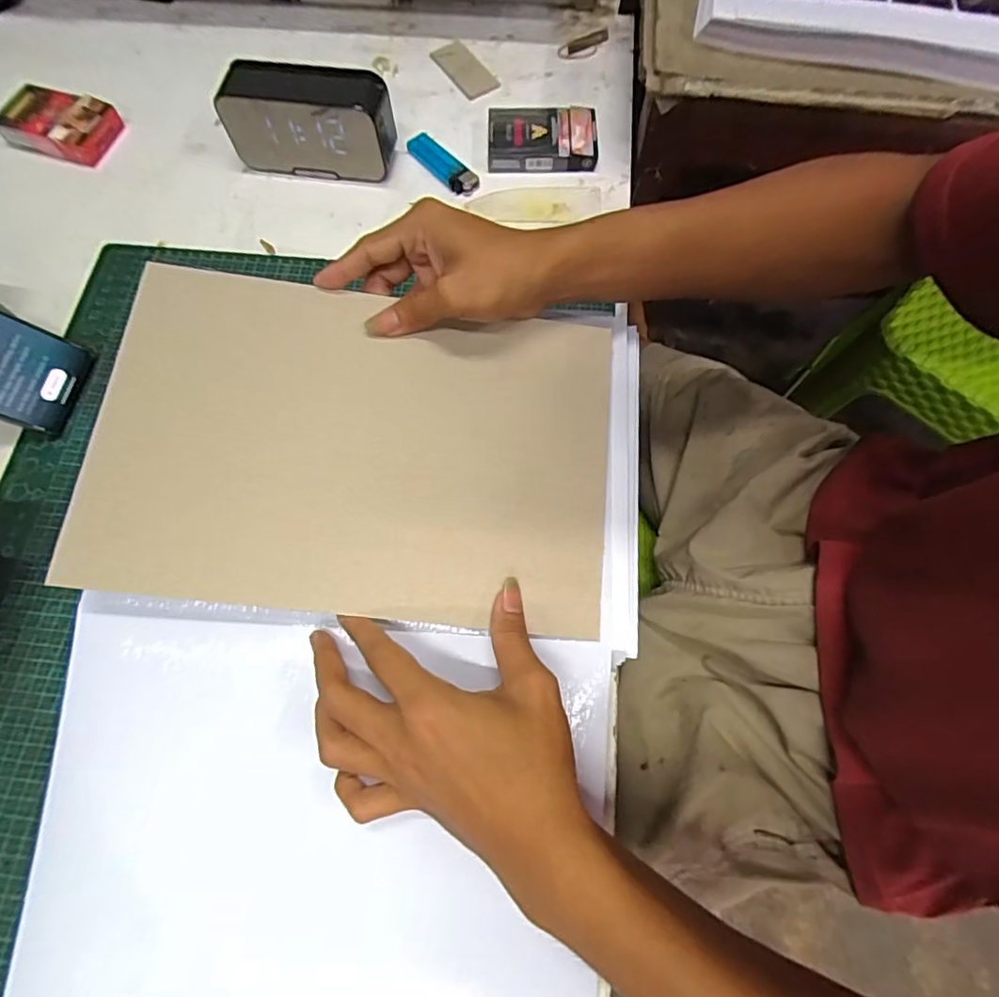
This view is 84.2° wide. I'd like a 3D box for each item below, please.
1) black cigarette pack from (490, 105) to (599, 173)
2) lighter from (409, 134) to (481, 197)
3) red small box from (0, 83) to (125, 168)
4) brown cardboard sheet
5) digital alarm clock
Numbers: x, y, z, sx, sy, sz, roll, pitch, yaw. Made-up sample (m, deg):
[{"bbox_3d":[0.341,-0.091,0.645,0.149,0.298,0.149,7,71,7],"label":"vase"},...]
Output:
[{"bbox_3d":[0.039,-0.331,0.509,0.097,0.021,0.067,-1,70,2],"label":"black cigarette pack"},{"bbox_3d":[-0.053,-0.307,0.508,0.023,0.013,0.087,-37,73,-11],"label":"lighter"},{"bbox_3d":[-0.411,-0.350,0.519,0.106,0.028,0.060,19,72,9],"label":"red small box"},{"bbox_3d":[-0.086,-0.033,0.342,0.306,0.010,0.206,7,74,-4],"label":"brown cardboard sheet"},{"bbox_3d":[-0.167,-0.329,0.484,0.145,0.081,0.044,7,70,5],"label":"digital alarm clock"}]

